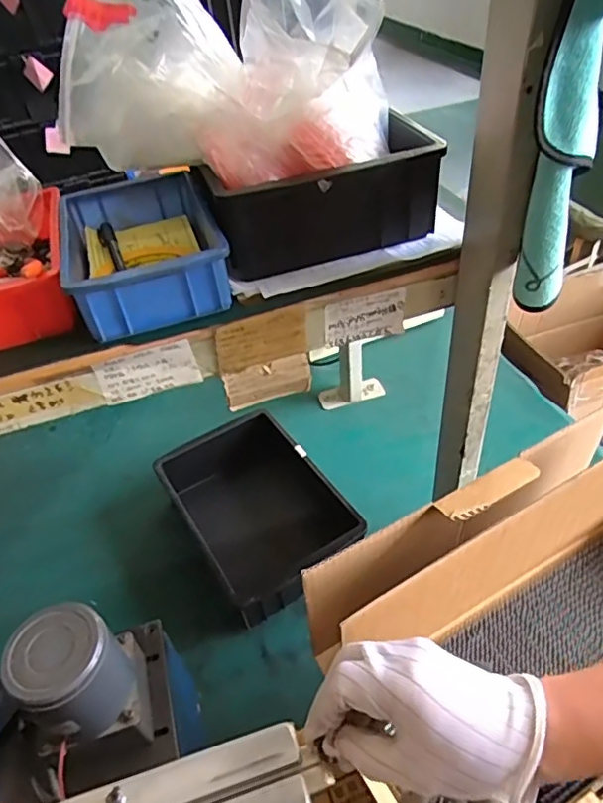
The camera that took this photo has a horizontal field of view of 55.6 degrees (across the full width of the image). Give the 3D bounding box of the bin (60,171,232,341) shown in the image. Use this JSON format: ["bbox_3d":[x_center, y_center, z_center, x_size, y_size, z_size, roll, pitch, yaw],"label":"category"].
[{"bbox_3d":[-0.144,-0.140,0.520,0.125,0.055,0.191,-17,44,-11],"label":"bin"}]

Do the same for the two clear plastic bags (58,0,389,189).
[{"bbox_3d":[-0.057,-0.278,0.464,0.247,0.155,0.165,-6,43,1],"label":"two clear plastic bags"}]

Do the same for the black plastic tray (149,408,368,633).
[{"bbox_3d":[-0.063,0.158,0.835,0.197,0.089,0.288,-27,46,-20],"label":"black plastic tray"}]

